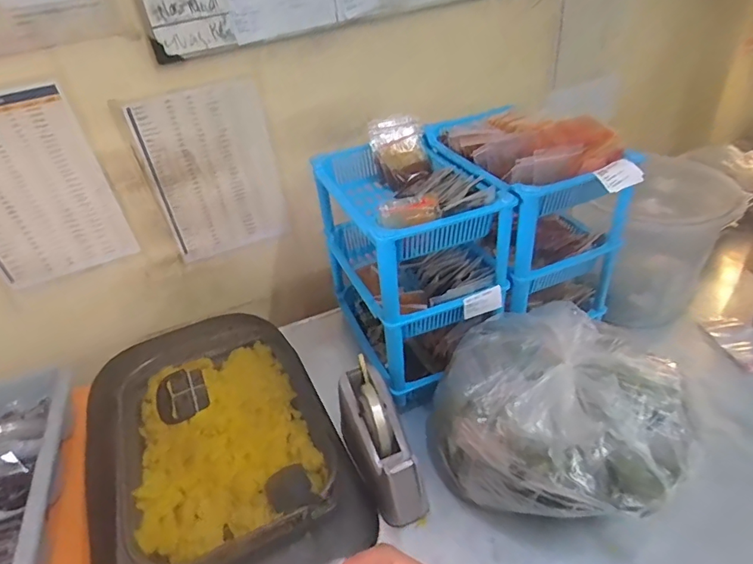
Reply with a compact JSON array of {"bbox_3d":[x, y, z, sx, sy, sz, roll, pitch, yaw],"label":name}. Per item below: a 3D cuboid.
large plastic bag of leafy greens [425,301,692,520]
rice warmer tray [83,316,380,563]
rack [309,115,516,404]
[{"bbox_3d":[0.224,0.157,0.593,0.302,0.189,0.229,4,38,13],"label":"large plastic bag of leafy greens"},{"bbox_3d":[-0.235,0.231,0.685,0.334,0.120,0.468,-23,40,-21],"label":"rice warmer tray"},{"bbox_3d":[0.050,-0.042,0.766,0.200,0.313,0.305,-19,39,-16],"label":"rack"}]

